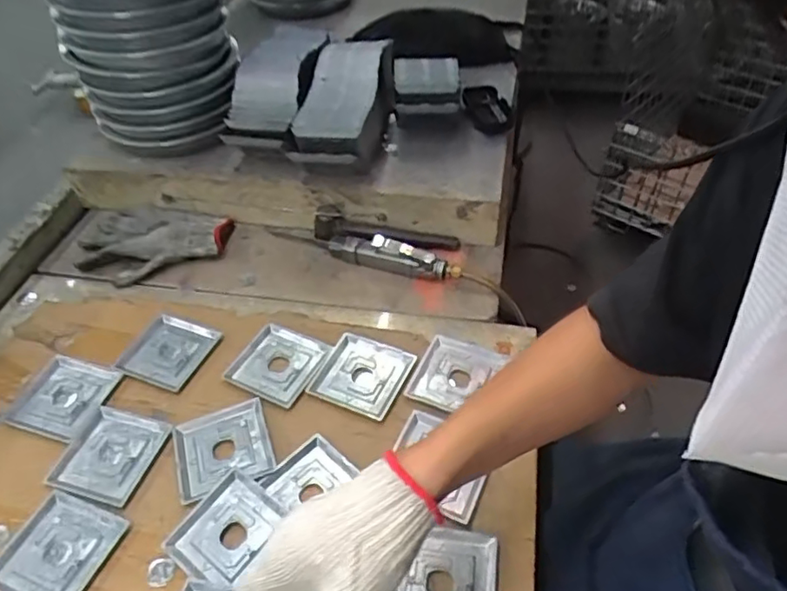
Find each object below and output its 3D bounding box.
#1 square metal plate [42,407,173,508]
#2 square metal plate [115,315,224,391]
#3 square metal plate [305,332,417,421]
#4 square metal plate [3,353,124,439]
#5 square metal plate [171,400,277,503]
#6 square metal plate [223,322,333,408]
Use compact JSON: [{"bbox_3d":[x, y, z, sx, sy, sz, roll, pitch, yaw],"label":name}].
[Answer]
[{"bbox_3d":[-0.280,0.155,0.590,0.089,0.004,0.089,12,47,15],"label":"square metal plate"},{"bbox_3d":[-0.256,0.061,0.680,0.084,0.009,0.084,15,48,17],"label":"square metal plate"},{"bbox_3d":[-0.032,0.084,0.642,0.091,0.007,0.089,18,49,20],"label":"square metal plate"},{"bbox_3d":[-0.354,0.108,0.642,0.100,0.011,0.089,10,47,13],"label":"square metal plate"},{"bbox_3d":[-0.168,0.148,0.586,0.090,0.009,0.091,-16,47,-13],"label":"square metal plate"},{"bbox_3d":[-0.125,0.073,0.658,0.086,0.007,0.087,18,49,20],"label":"square metal plate"}]

